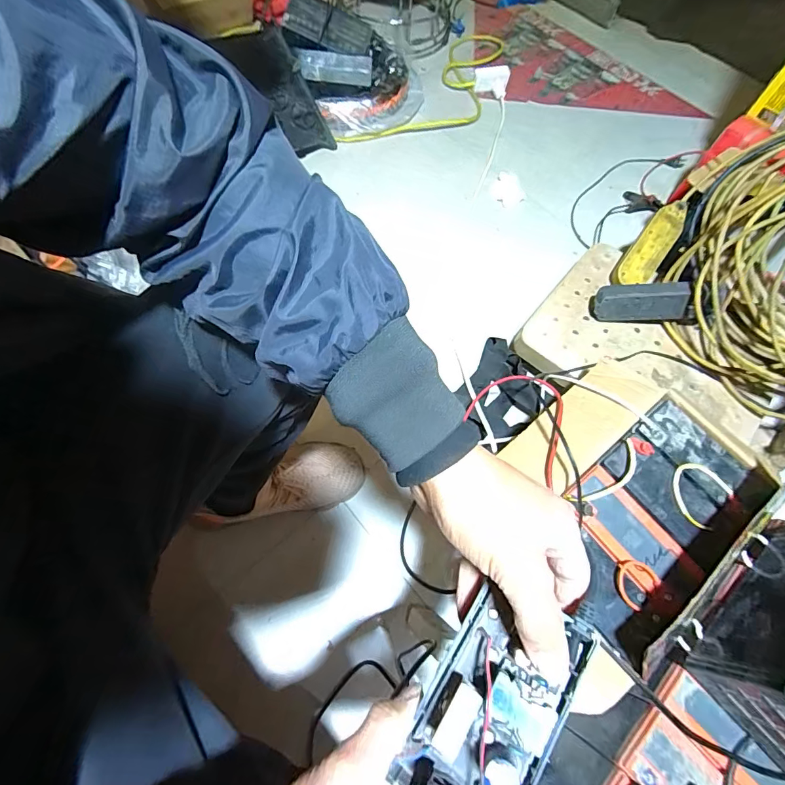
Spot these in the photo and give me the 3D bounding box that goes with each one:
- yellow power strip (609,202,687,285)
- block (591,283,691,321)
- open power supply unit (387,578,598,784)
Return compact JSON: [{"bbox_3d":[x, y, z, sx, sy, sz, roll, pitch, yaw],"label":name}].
[{"bbox_3d":[0.483,-0.272,0.779,0.062,0.030,0.187,38,91,14],"label":"yellow power strip"},{"bbox_3d":[0.429,-0.160,0.739,0.139,0.057,0.050,1,65,13],"label":"block"},{"bbox_3d":[0.059,0.181,0.243,0.068,0.045,0.128,34,69,12],"label":"open power supply unit"}]

